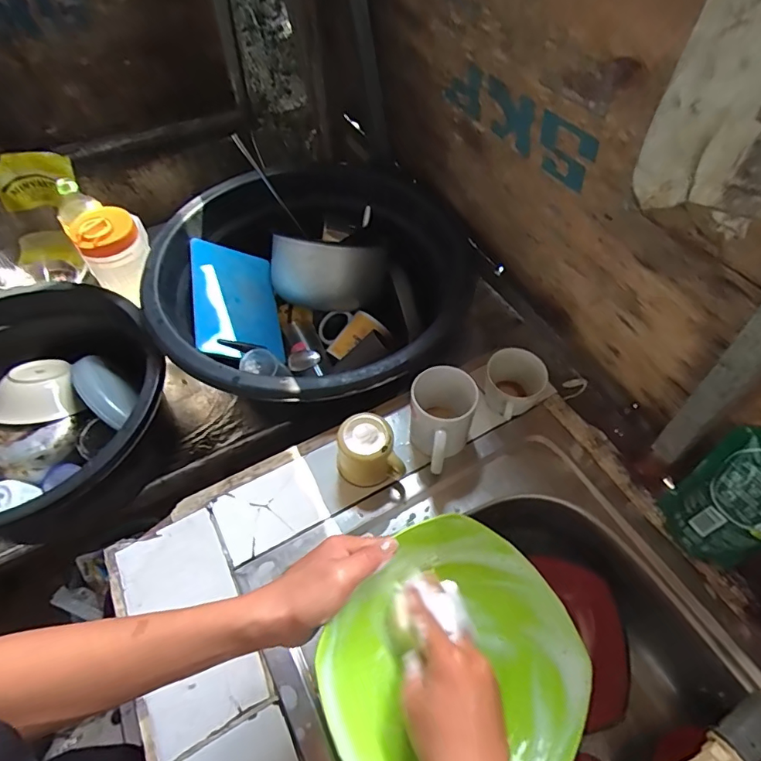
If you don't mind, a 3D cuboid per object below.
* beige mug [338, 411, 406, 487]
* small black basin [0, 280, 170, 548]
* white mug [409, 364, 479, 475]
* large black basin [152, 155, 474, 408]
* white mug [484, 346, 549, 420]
[{"bbox_3d":[-0.016,0.087,0.606,0.077,0.077,0.066,-9,55,-6],"label":"beige mug"},{"bbox_3d":[-0.535,0.063,0.758,0.392,0.197,0.417,0,55,0],"label":"small black basin"},{"bbox_3d":[0.077,0.052,0.614,0.080,0.104,0.116,13,56,9],"label":"white mug"},{"bbox_3d":[-0.098,-0.159,0.845,0.537,0.179,0.500,0,55,0],"label":"large black basin"},{"bbox_3d":[0.177,0.014,0.657,0.077,0.081,0.087,21,58,15],"label":"white mug"}]

